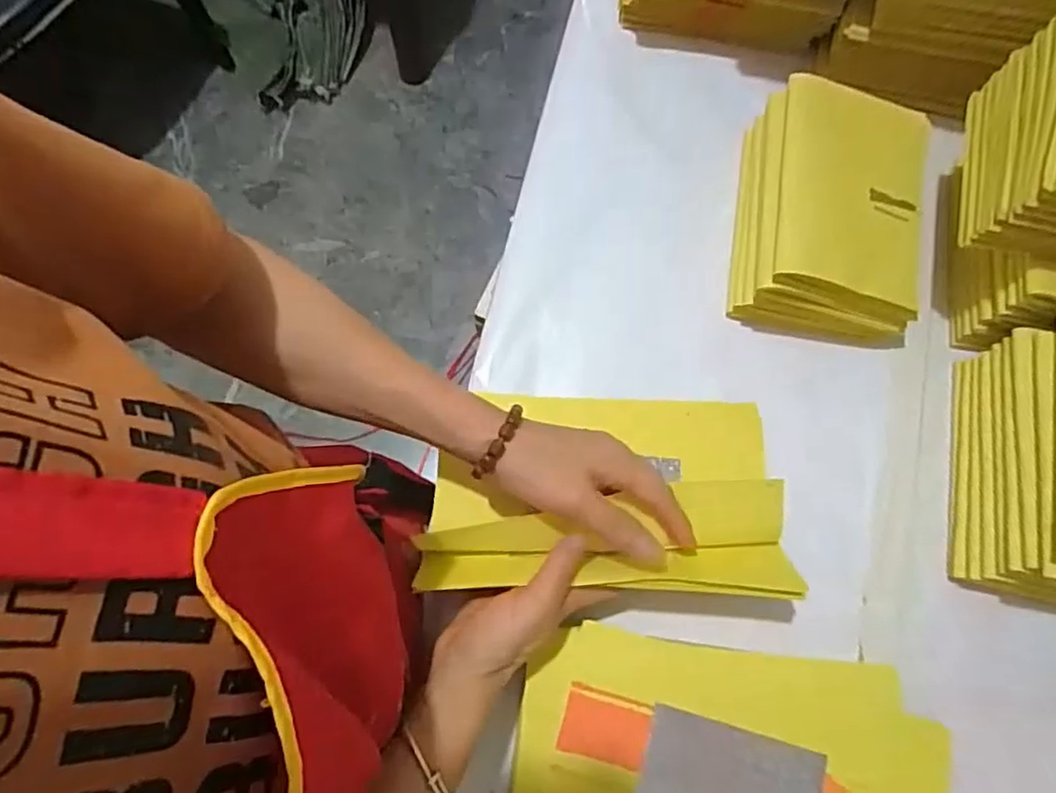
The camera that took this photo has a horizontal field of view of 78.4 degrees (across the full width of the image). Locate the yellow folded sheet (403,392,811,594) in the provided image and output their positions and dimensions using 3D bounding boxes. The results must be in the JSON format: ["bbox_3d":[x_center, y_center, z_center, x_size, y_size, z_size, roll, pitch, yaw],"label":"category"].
[{"bbox_3d":[0.048,0.057,0.418,0.223,0.086,0.133,2,75,0],"label":"yellow folded sheet"}]

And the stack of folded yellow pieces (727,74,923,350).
[{"bbox_3d":[0.219,-0.136,0.474,0.130,0.069,0.171,10,75,2],"label":"stack of folded yellow pieces"}]

